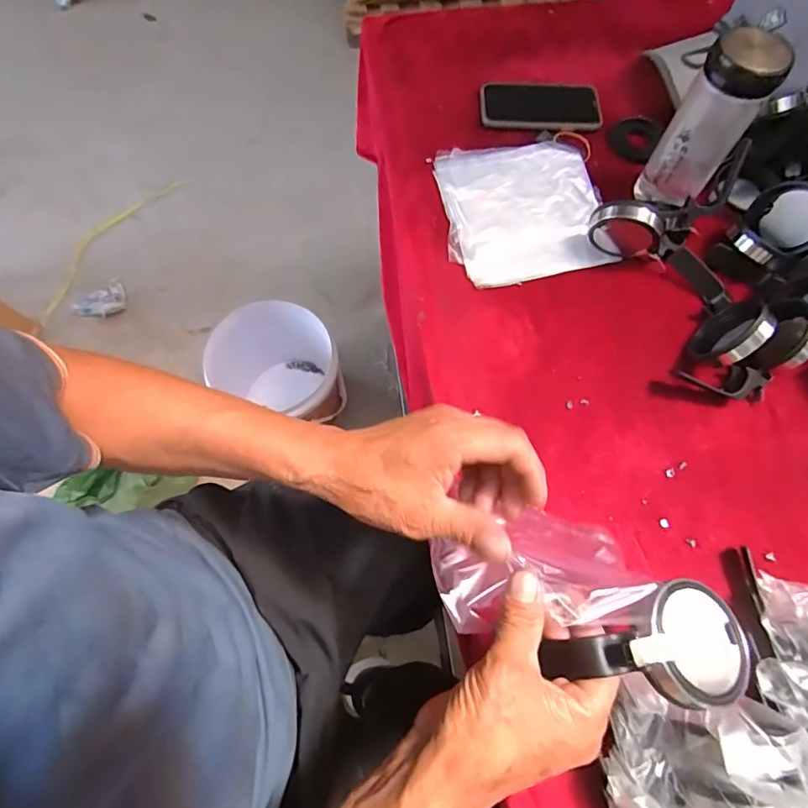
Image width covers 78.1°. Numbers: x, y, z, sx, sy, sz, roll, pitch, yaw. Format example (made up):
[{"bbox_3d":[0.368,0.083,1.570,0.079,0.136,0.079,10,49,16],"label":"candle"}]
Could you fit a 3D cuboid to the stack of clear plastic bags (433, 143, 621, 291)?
[{"bbox_3d":[0.129,-0.216,0.548,0.168,0.013,0.186,-5,67,-4],"label":"stack of clear plastic bags"}]

